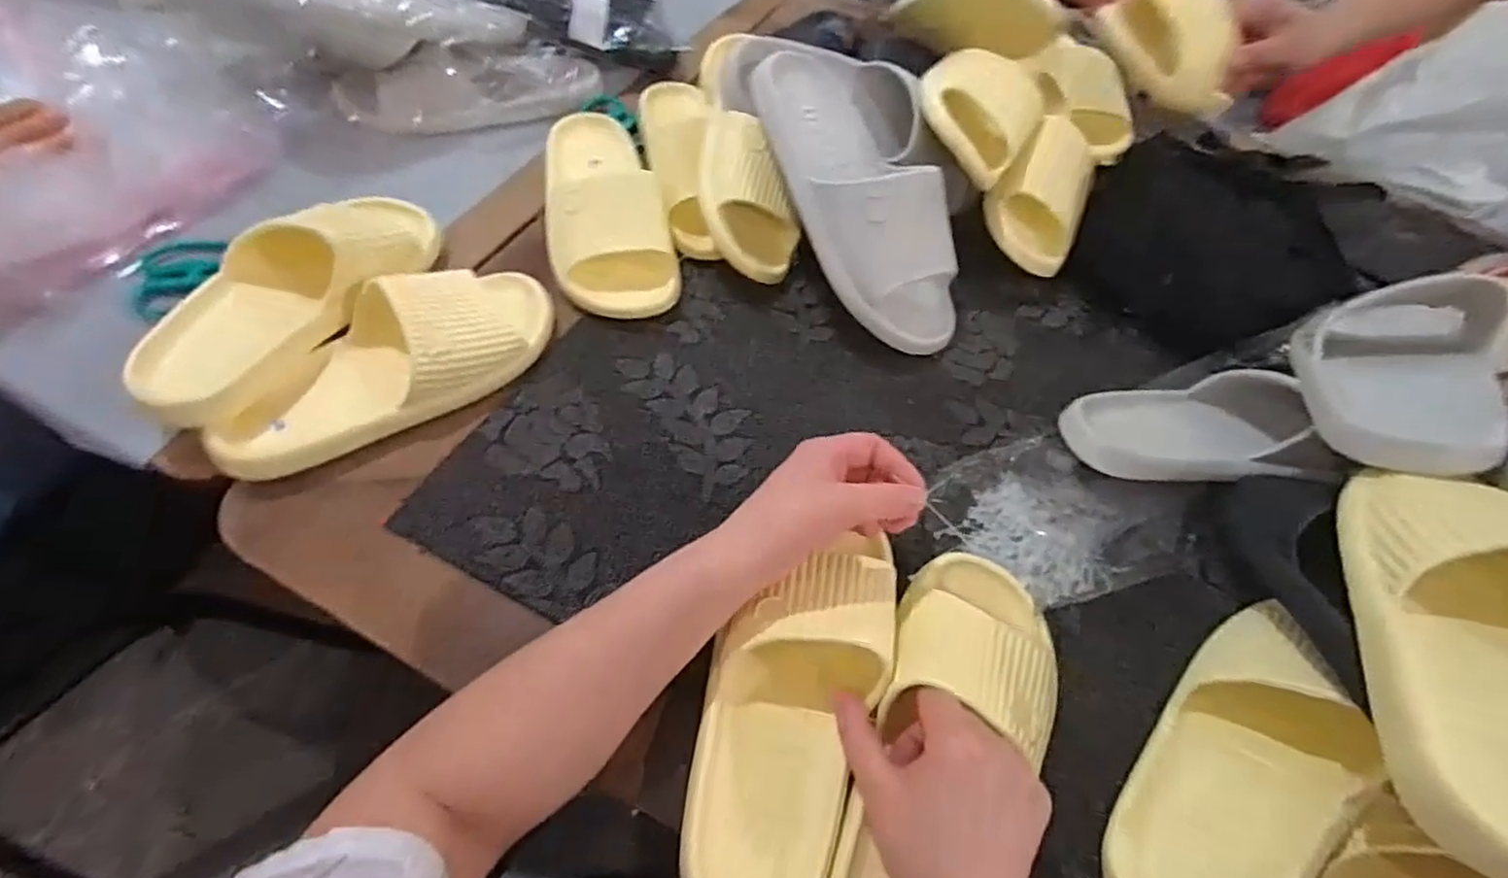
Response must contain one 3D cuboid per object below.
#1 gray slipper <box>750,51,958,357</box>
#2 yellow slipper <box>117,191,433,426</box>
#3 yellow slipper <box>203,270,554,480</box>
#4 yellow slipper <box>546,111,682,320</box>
[{"bbox_3d":[0.096,-0.207,0.585,0.114,0.064,0.274,-28,88,-19],"label":"gray slipper"},{"bbox_3d":[-0.343,-0.113,0.525,0.083,0.074,0.244,30,58,14],"label":"yellow slipper"},{"bbox_3d":[-0.266,-0.062,0.510,0.242,0.062,0.094,-26,62,-21],"label":"yellow slipper"},{"bbox_3d":[-0.138,-0.214,0.618,0.102,0.064,0.233,-12,58,-14],"label":"yellow slipper"}]

